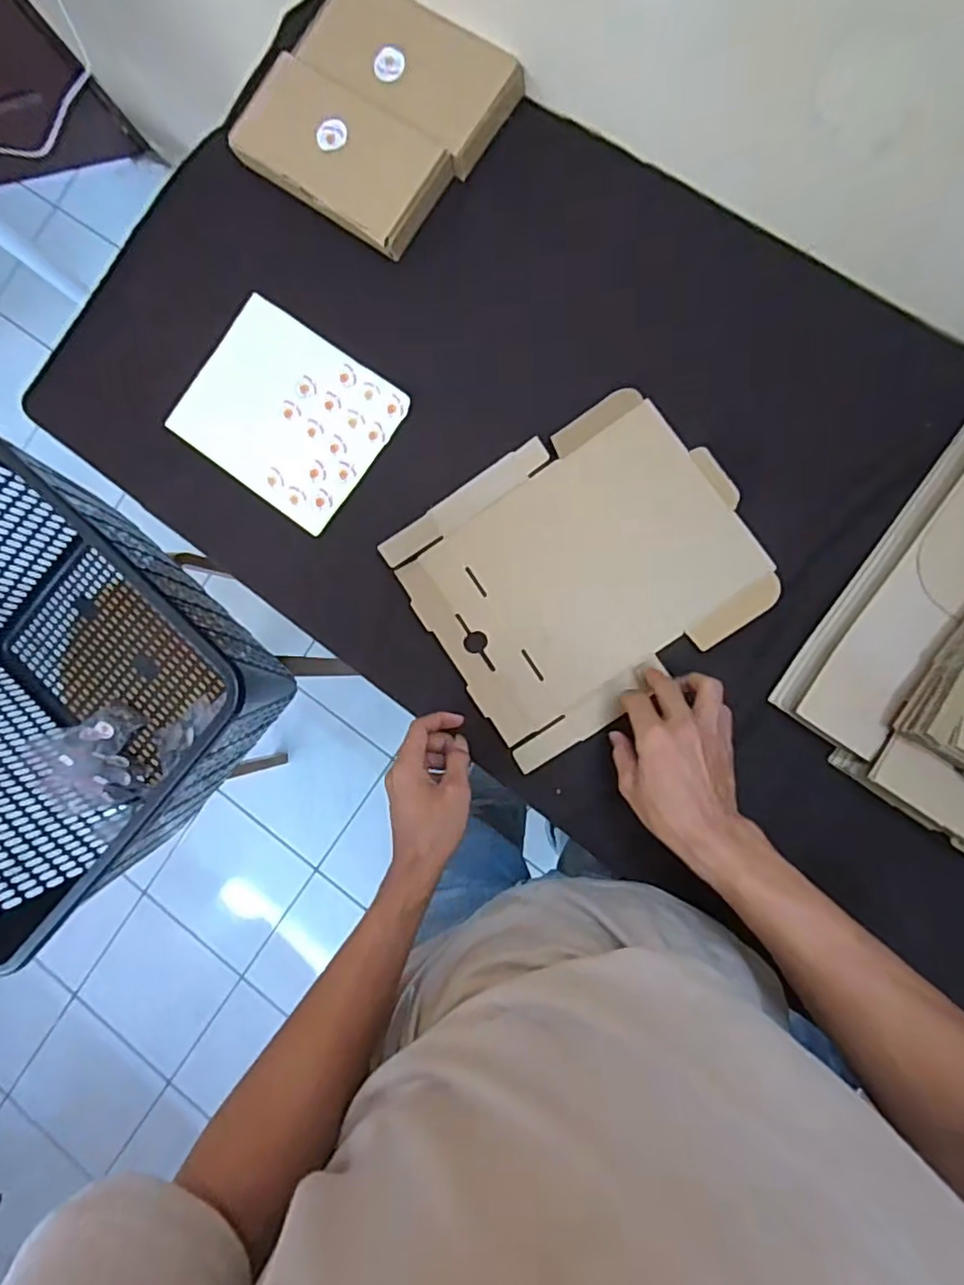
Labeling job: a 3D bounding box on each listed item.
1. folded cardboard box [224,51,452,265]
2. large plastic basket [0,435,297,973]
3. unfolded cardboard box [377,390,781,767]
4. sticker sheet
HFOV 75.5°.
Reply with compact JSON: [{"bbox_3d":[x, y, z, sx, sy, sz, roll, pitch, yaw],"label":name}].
[{"bbox_3d":[-0.141,-0.472,0.602,0.208,0.030,0.107,36,93,8],"label":"folded cardboard box"},{"bbox_3d":[-0.566,0.016,0.829,0.518,0.312,0.419,44,94,8],"label":"large plastic basket"},{"bbox_3d":[0.091,-0.066,0.572,0.286,0.027,0.247,-34,83,6],"label":"unfolded cardboard box"},{"bbox_3d":[-0.194,-0.228,0.621,0.200,0.011,0.162,36,93,8],"label":"sticker sheet"}]

